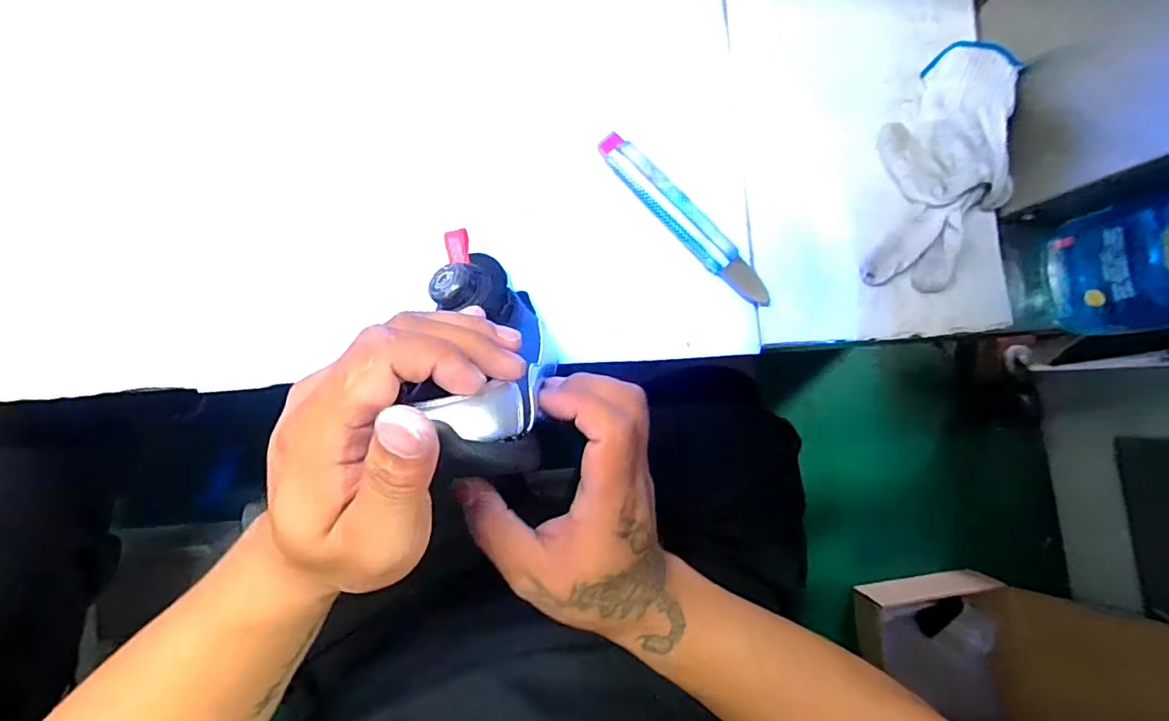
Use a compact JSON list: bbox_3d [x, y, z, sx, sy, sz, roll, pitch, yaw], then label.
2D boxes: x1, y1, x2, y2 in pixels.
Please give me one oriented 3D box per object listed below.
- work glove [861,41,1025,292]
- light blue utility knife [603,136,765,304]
[{"bbox_3d":[0.269,-0.140,0.400,0.094,0.044,0.170,8,87,-4],"label":"work glove"},{"bbox_3d":[0.074,-0.101,0.400,0.163,0.016,0.029,43,85,-2],"label":"light blue utility knife"}]

